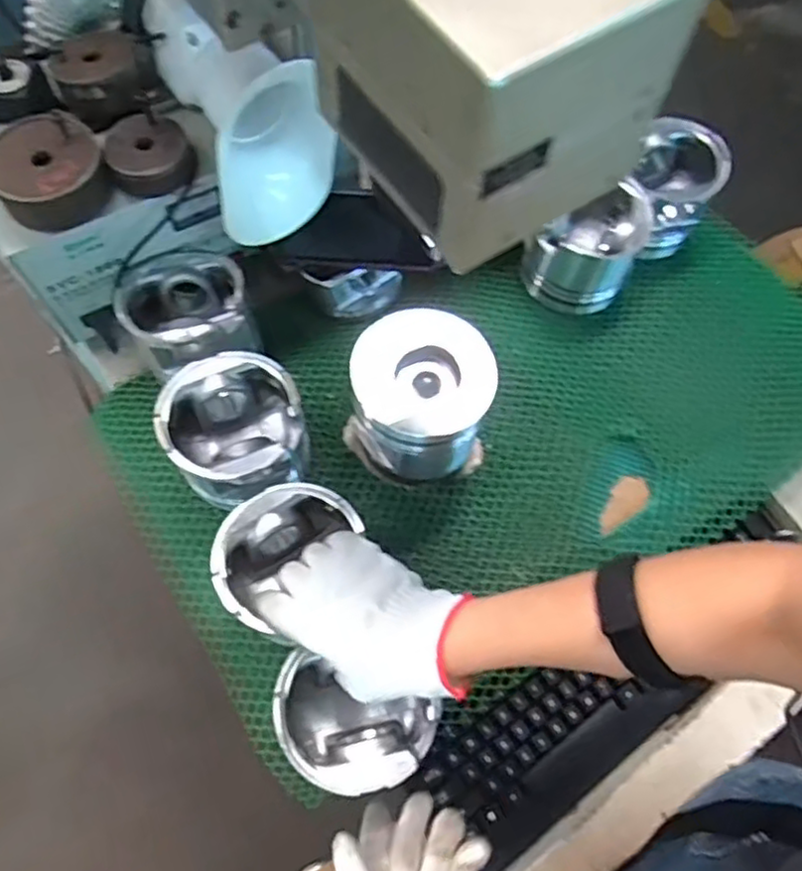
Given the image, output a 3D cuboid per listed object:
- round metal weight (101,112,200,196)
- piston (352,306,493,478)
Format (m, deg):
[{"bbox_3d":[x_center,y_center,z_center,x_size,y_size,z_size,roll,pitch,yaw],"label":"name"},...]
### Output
[{"bbox_3d":[-0.210,-0.236,0.574,0.067,0.029,0.067,1,66,-3],"label":"round metal weight"},{"bbox_3d":[0.016,-0.031,0.580,0.110,0.117,0.098,-2,66,-4],"label":"piston"}]

